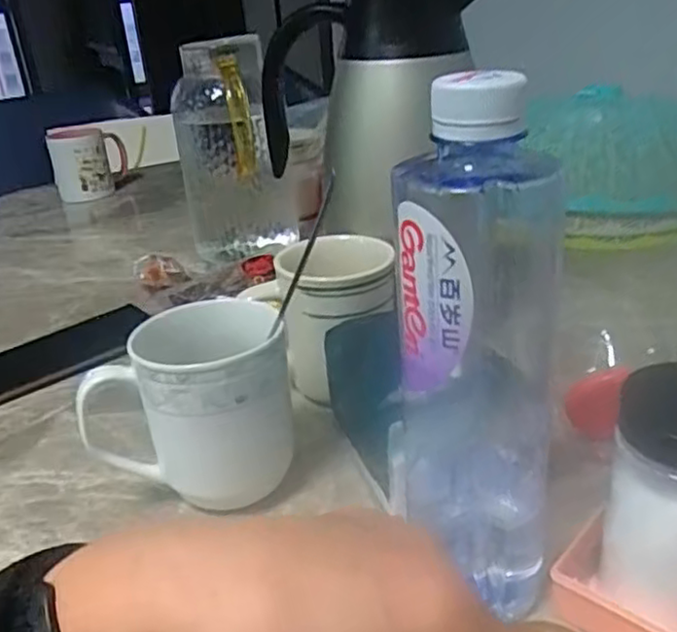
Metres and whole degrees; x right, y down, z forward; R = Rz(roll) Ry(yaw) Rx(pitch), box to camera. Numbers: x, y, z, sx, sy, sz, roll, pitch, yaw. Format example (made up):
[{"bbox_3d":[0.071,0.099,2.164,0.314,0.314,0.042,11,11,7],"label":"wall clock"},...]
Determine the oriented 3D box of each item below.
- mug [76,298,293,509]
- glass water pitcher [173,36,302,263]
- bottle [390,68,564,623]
[{"bbox_3d":[-0.079,0.053,0.379,0.108,0.100,0.079,-6,26,-1],"label":"mug"},{"bbox_3d":[-0.116,-0.175,0.727,0.110,0.217,0.099,-10,27,-10],"label":"glass water pitcher"},{"bbox_3d":[0.055,0.024,0.285,0.071,0.223,0.071,-1,27,8],"label":"bottle"}]

